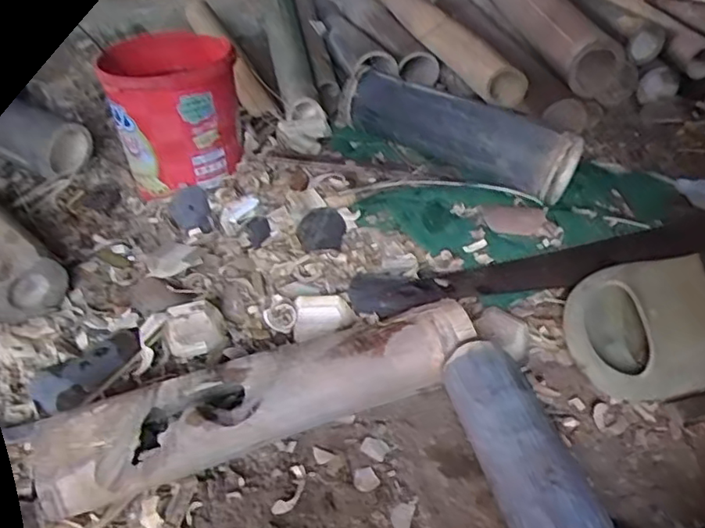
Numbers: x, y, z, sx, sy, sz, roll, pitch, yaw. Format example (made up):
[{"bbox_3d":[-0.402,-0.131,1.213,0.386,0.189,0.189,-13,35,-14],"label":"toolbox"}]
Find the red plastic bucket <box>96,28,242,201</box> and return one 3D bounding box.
[{"bbox_3d":[-0.195,-0.163,0.694,0.127,0.153,0.133,-13,40,-14],"label":"red plastic bucket"}]

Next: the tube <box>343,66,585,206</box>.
[{"bbox_3d":[0.117,-0.157,0.715,0.281,0.077,0.070,25,46,29],"label":"tube"}]

